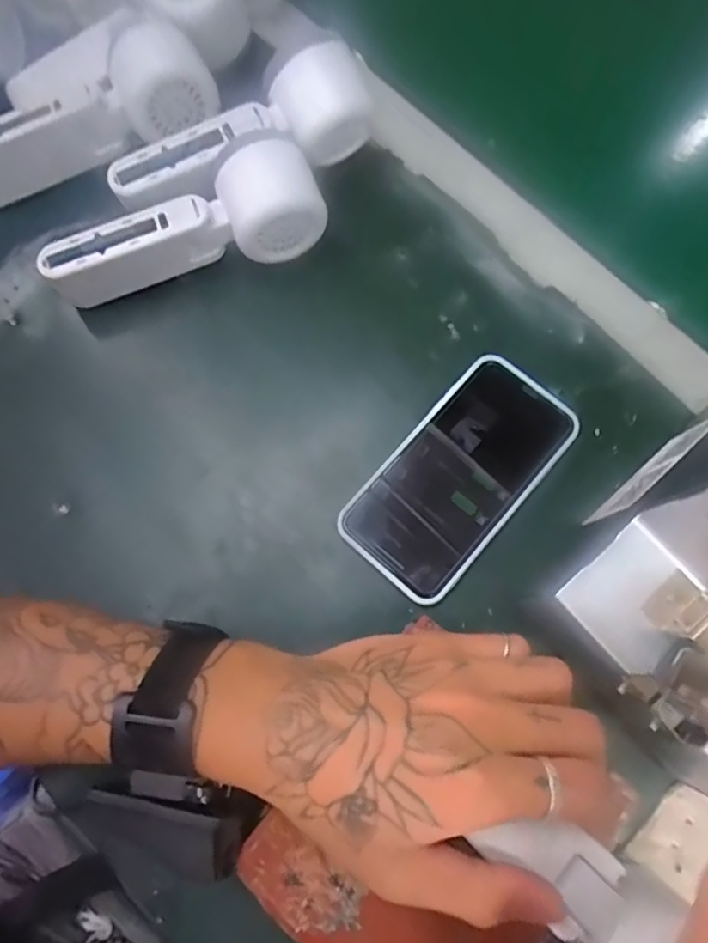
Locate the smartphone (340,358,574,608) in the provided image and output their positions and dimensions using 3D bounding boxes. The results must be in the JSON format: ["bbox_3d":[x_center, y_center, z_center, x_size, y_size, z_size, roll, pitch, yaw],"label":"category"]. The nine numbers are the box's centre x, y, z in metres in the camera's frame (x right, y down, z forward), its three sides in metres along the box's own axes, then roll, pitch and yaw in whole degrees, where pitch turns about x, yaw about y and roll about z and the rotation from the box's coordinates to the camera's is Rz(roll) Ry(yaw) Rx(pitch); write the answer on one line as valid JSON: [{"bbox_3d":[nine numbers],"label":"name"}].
[{"bbox_3d":[0.061,0.002,0.345,0.074,0.009,0.143,40,78,9],"label":"smartphone"}]

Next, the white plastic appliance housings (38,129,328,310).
[{"bbox_3d":[-0.100,-0.149,0.356,0.161,0.051,0.053,-15,76,-5],"label":"white plastic appliance housings"}]

